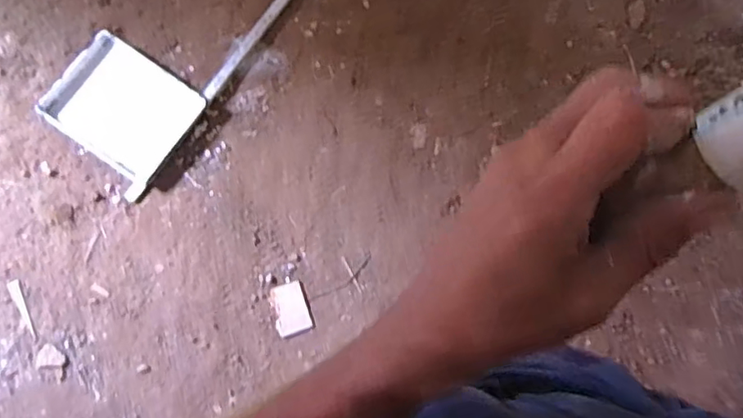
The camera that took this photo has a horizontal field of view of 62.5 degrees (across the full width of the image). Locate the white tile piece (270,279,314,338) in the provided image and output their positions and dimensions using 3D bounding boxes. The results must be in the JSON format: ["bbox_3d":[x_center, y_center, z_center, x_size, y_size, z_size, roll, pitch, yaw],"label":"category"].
[{"bbox_3d":[-0.204,0.250,1.540,0.087,0.008,0.125,-18,78,-6],"label":"white tile piece"}]

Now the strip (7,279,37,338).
[{"bbox_3d":[-0.878,0.250,1.542,0.030,0.010,0.155,-26,81,-6],"label":"strip"}]

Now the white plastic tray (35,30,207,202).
[{"bbox_3d":[-0.662,-0.256,1.598,0.363,0.064,0.311,35,78,7],"label":"white plastic tray"}]

